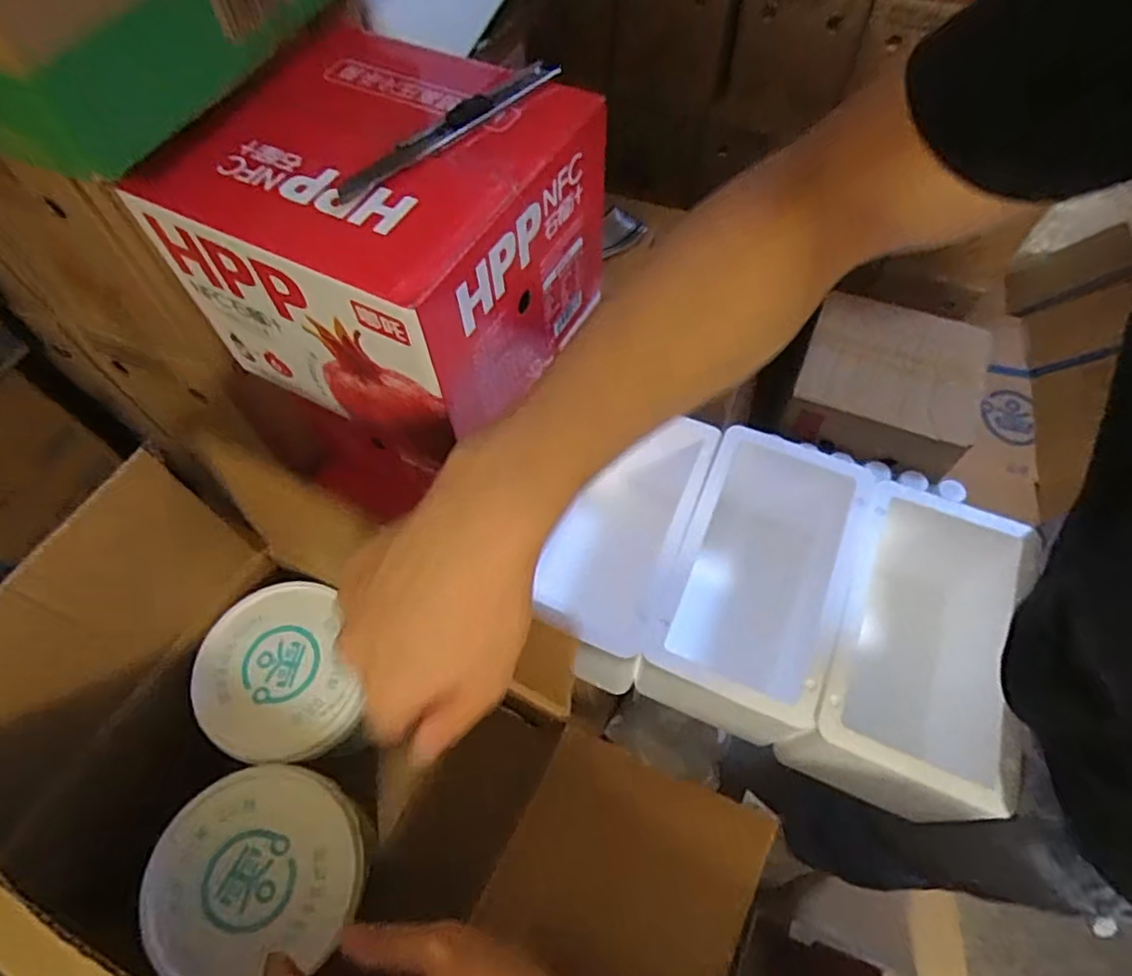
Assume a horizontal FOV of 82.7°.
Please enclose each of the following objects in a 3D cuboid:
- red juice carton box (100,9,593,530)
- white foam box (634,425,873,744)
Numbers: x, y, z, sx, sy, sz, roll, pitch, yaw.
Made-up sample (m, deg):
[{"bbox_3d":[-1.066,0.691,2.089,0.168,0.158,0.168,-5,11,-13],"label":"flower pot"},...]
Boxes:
[{"bbox_3d":[-0.123,-0.181,0.466,0.221,0.169,0.220,28,65,16],"label":"red juice carton box"},{"bbox_3d":[0.212,0.122,0.711,0.186,0.203,0.275,21,64,13],"label":"white foam box"}]

